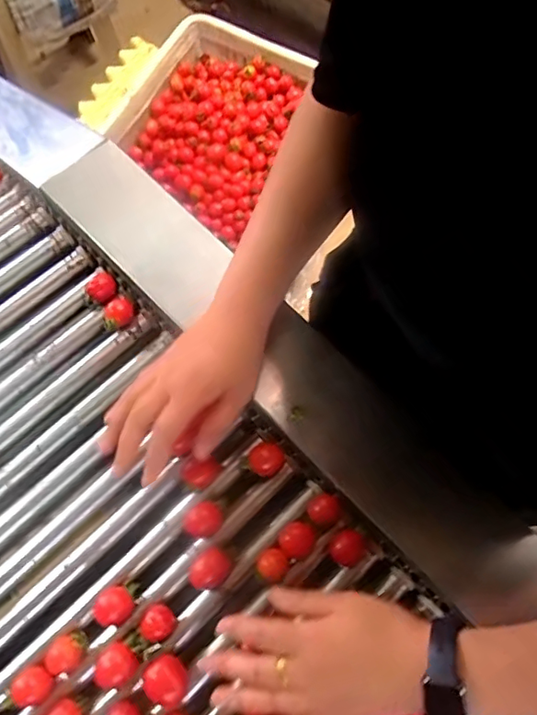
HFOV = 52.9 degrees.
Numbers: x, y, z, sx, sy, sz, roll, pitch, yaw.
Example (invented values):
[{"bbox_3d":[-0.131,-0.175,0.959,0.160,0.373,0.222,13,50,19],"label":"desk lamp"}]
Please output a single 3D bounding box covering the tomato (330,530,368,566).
[{"bbox_3d":[0.064,0.155,0.437,0.029,0.019,0.025,-32,73,-12],"label":"tomato"}]

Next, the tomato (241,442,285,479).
[{"bbox_3d":[-0.004,0.089,0.458,0.033,0.022,0.027,-36,74,-13],"label":"tomato"}]

